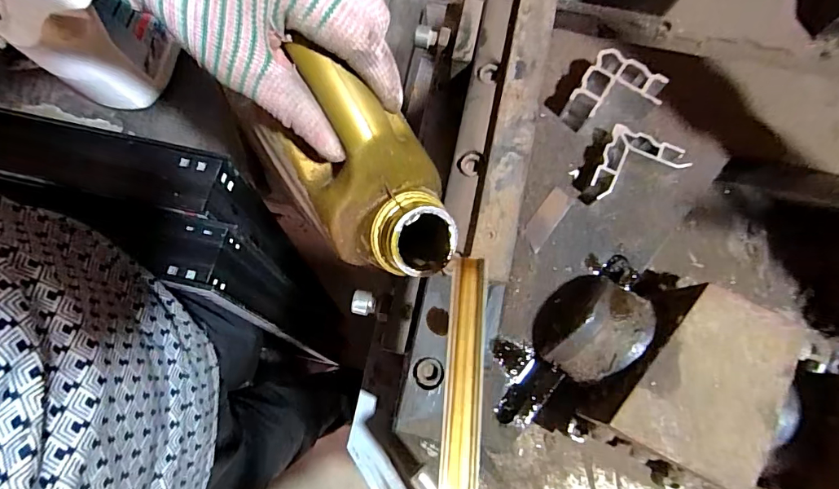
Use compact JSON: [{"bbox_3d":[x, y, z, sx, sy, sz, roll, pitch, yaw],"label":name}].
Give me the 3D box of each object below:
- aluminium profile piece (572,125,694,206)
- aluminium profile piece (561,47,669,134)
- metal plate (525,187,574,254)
[{"bbox_3d":[0.149,-0.051,0.328,0.060,0.023,0.058,27,80,7],"label":"aluminium profile piece"},{"bbox_3d":[0.141,-0.106,0.335,0.055,0.032,0.052,26,80,7],"label":"aluminium profile piece"},{"bbox_3d":[0.092,-0.019,0.331,0.016,0.004,0.049,36,81,9],"label":"metal plate"}]

